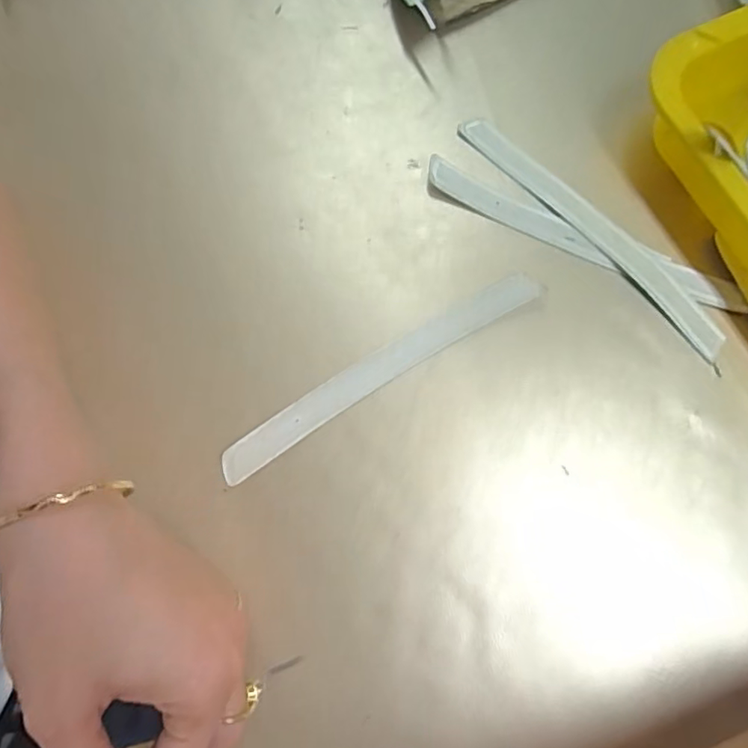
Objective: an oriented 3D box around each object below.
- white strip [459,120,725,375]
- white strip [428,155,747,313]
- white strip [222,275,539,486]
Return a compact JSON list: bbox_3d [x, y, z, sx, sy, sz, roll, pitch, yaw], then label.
[{"bbox_3d":[0.124,-0.082,0.308,0.023,0.005,0.192,-40,78,-9],"label":"white strip"},{"bbox_3d":[0.117,-0.077,0.302,0.186,0.010,0.022,23,77,7],"label":"white strip"},{"bbox_3d":[0.003,-0.002,0.286,0.189,0.004,0.021,-32,72,-5],"label":"white strip"}]

